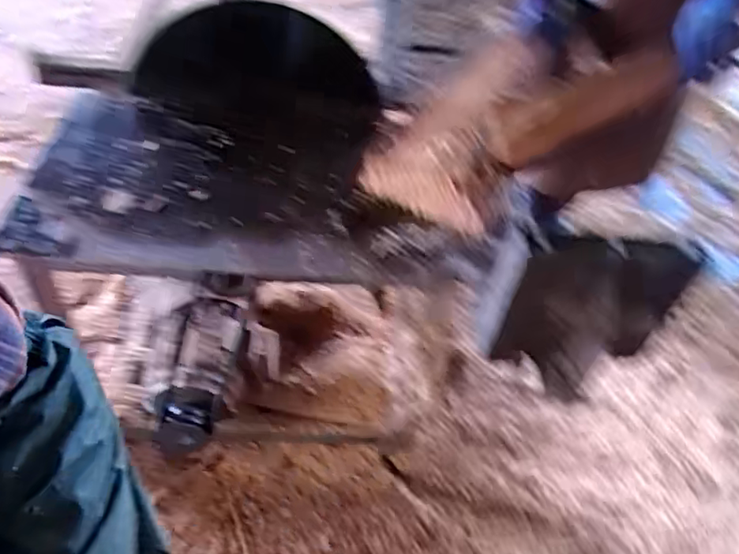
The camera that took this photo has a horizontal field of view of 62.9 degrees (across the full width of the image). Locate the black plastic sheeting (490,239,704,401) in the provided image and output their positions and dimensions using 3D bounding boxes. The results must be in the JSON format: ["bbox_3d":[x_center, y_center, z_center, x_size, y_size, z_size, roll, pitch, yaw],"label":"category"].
[{"bbox_3d":[0.248,0.056,0.669,0.191,0.198,0.069,-2,47,-10],"label":"black plastic sheeting"}]

